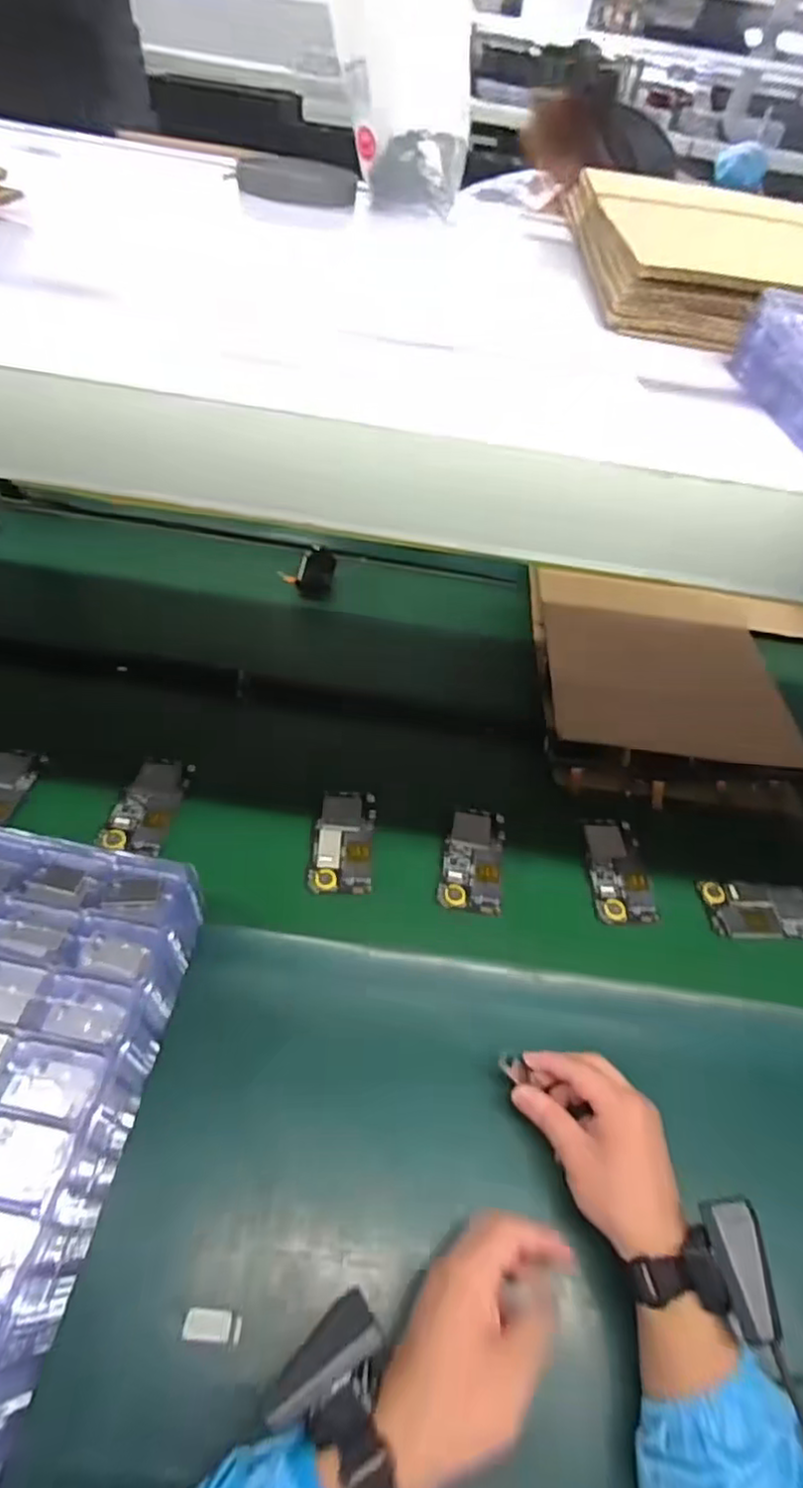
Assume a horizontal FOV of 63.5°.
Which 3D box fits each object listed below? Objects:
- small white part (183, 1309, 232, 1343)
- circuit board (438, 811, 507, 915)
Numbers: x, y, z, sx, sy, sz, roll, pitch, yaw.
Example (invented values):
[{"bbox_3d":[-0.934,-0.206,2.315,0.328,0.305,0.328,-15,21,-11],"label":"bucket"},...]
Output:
[{"bbox_3d":[-0.126,0.379,0.424,0.029,0.007,0.016,2,45,3],"label":"small white part"},{"bbox_3d":[0.075,0.120,0.681,0.061,0.014,0.121,5,45,6],"label":"circuit board"}]

